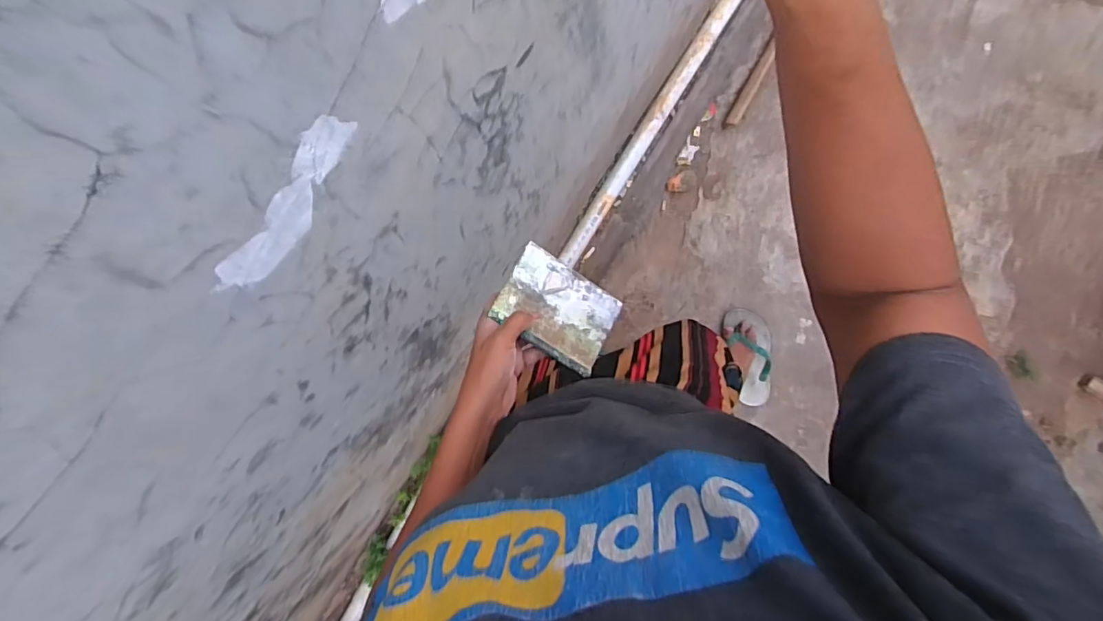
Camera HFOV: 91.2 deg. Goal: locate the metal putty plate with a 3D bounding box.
[{"bbox_3d":[0.008,-0.002,0.542,0.116,0.007,0.089,33,71,-13],"label":"metal putty plate"}]

